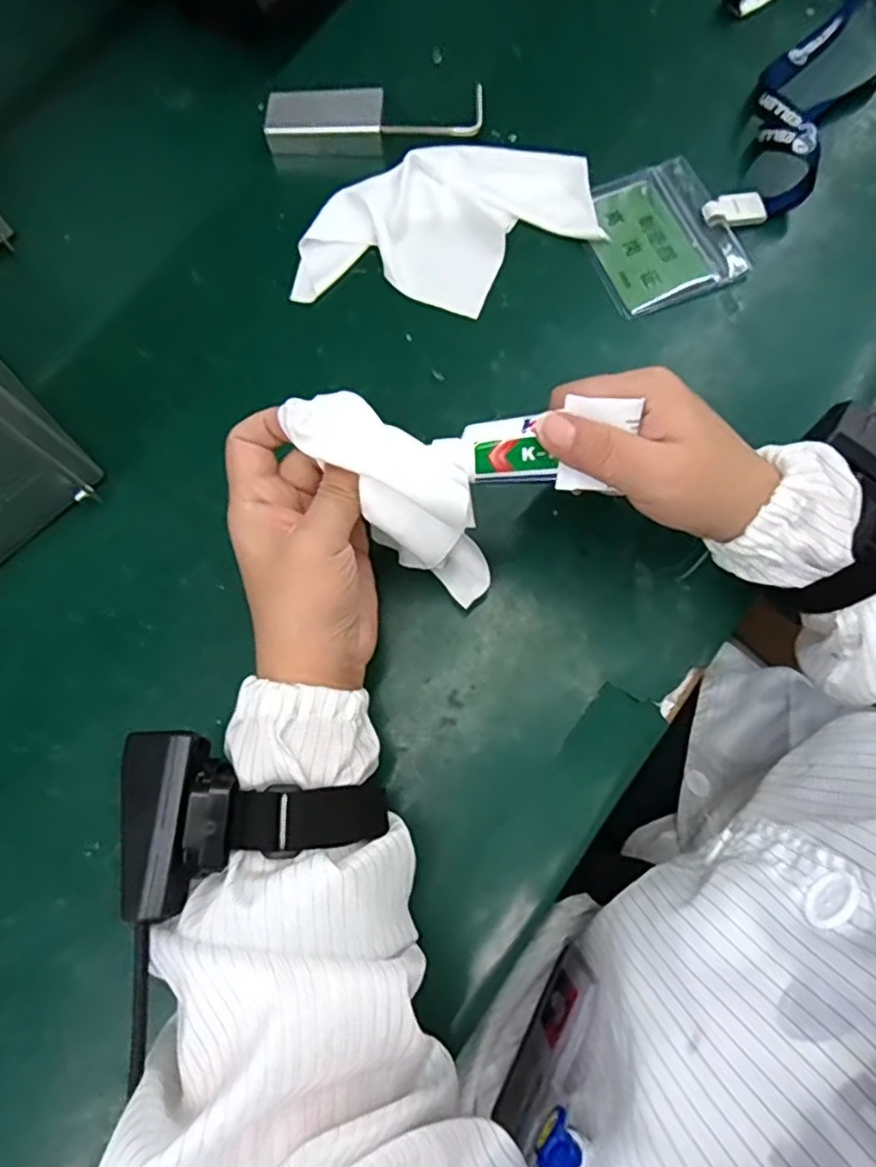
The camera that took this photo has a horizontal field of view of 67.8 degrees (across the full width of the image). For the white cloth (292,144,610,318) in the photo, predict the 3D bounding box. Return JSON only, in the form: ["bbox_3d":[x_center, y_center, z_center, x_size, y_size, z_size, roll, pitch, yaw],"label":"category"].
[{"bbox_3d":[0.006,-0.227,0.410,0.184,0.015,0.112,1,75,2],"label":"white cloth"}]

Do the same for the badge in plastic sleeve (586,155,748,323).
[{"bbox_3d":[0.137,-0.220,0.409,0.085,0.004,0.097,-21,75,-4],"label":"badge in plastic sleeve"}]

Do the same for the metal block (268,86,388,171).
[{"bbox_3d":[-0.074,-0.305,0.434,0.076,0.020,0.038,-2,75,1],"label":"metal block"}]

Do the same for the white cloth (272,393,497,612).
[{"bbox_3d":[-0.014,-0.041,0.308,0.048,0.086,0.099,-43,78,-9],"label":"white cloth"}]

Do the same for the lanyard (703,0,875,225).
[{"bbox_3d":[0.225,-0.343,0.426,0.122,0.033,0.245,33,78,10],"label":"lanyard"}]

